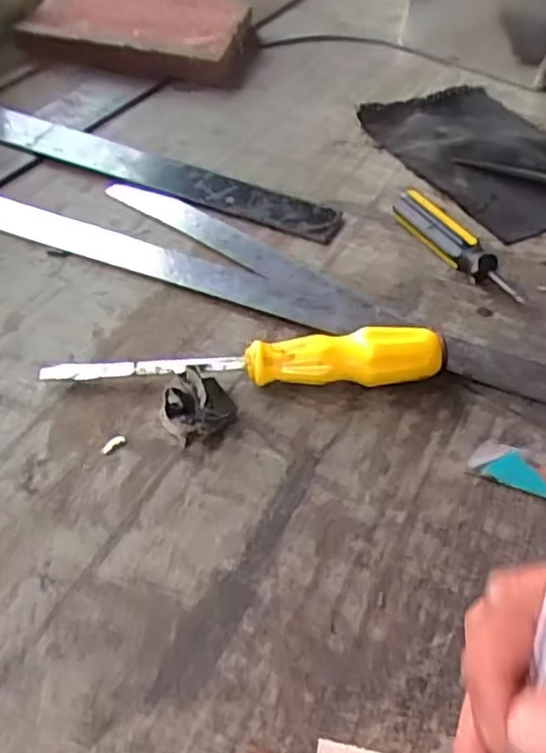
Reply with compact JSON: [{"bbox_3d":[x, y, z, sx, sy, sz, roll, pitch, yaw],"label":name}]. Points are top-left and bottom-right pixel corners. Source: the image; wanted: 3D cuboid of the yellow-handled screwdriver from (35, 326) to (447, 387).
[{"bbox_3d":[-0.013,-0.009,0.352,0.199,0.028,0.023,1,47,-4],"label":"yellow-handled screwdriver"}]

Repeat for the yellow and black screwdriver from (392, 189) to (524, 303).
[{"bbox_3d":[0.116,-0.082,0.432,0.017,0.022,0.106,-26,54,-26],"label":"yellow and black screwdriver"}]

